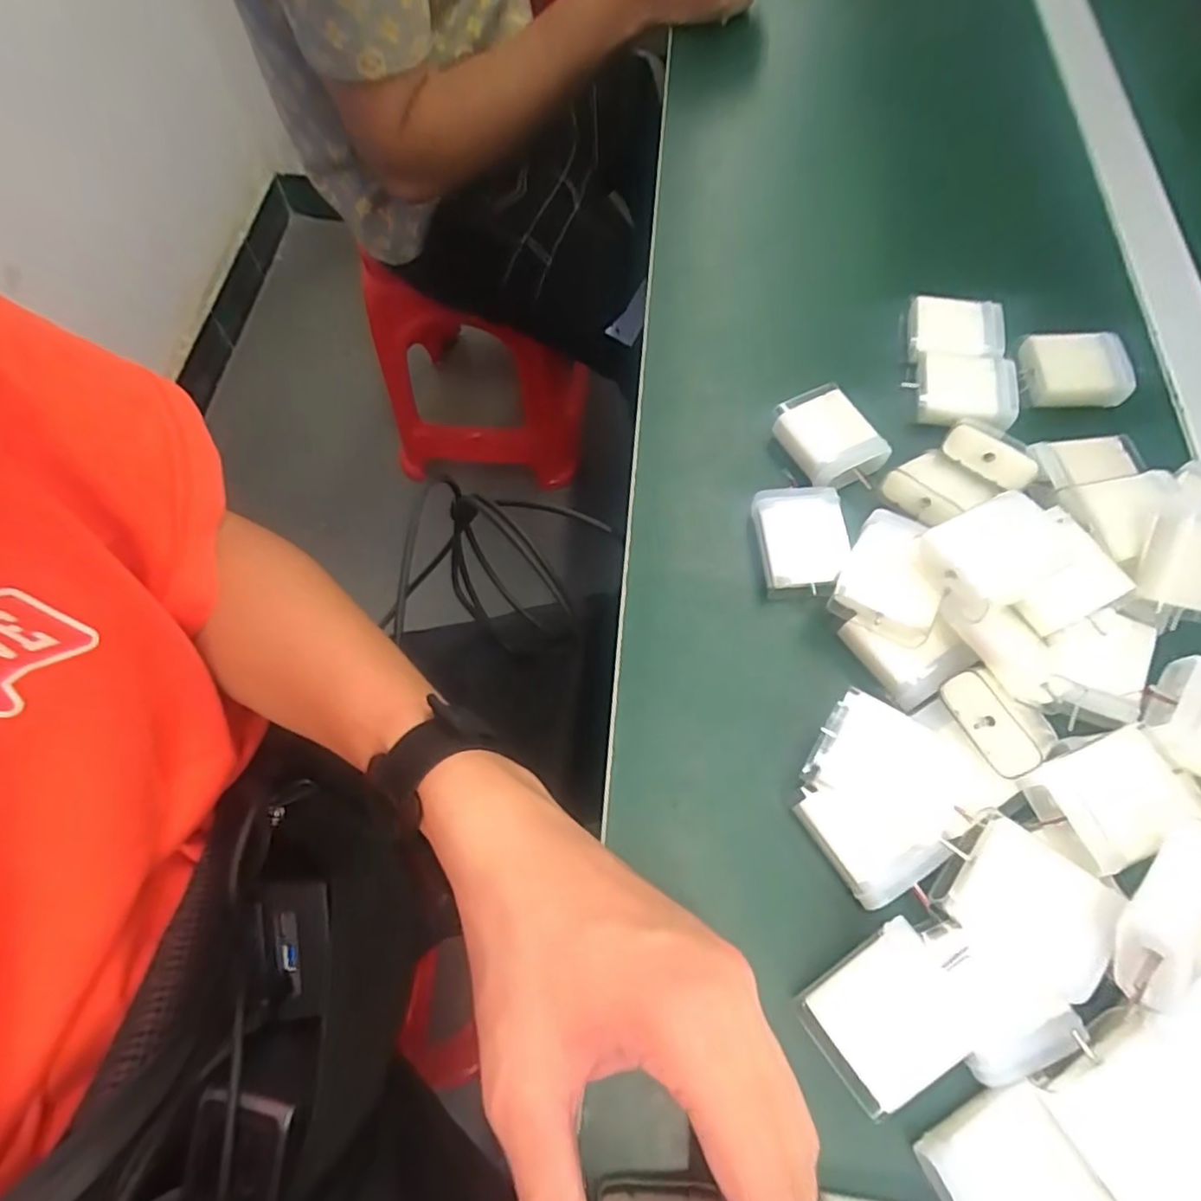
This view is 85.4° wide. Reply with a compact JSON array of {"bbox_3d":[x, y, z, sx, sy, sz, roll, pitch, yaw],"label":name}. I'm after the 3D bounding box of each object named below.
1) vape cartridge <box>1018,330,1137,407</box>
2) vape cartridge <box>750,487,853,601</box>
[{"bbox_3d":[0.258,-0.126,0.357,0.053,0.021,0.036,2,66,2],"label":"vape cartridge"},{"bbox_3d":[0.098,-0.027,0.318,0.041,0.023,0.052,-6,66,-4],"label":"vape cartridge"}]

